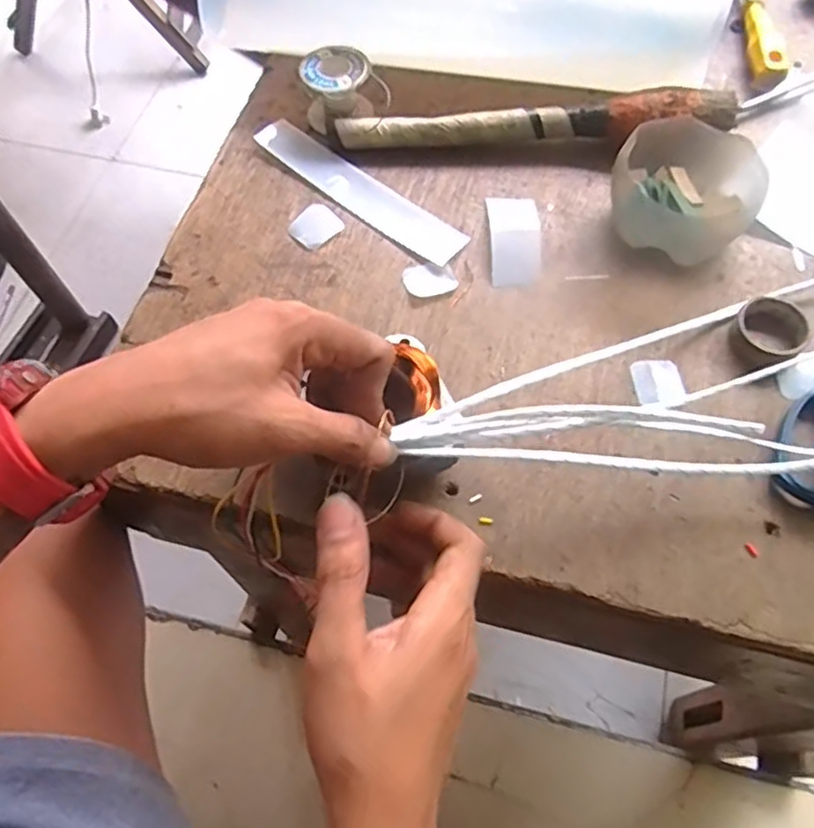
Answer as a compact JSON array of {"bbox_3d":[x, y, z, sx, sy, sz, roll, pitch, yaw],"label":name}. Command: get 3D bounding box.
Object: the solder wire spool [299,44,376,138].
[{"bbox_3d":[-0.051,-0.238,0.504,0.049,0.042,0.047,-1,63,1],"label":"solder wire spool"}]

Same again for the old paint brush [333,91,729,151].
[{"bbox_3d":[0.093,-0.208,0.491,0.279,0.035,0.024,-1,63,1],"label":"old paint brush"}]

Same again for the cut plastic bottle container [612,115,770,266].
[{"bbox_3d":[0.184,-0.147,0.452,0.094,0.049,0.091,-1,63,1],"label":"cut plastic bottle container"}]

